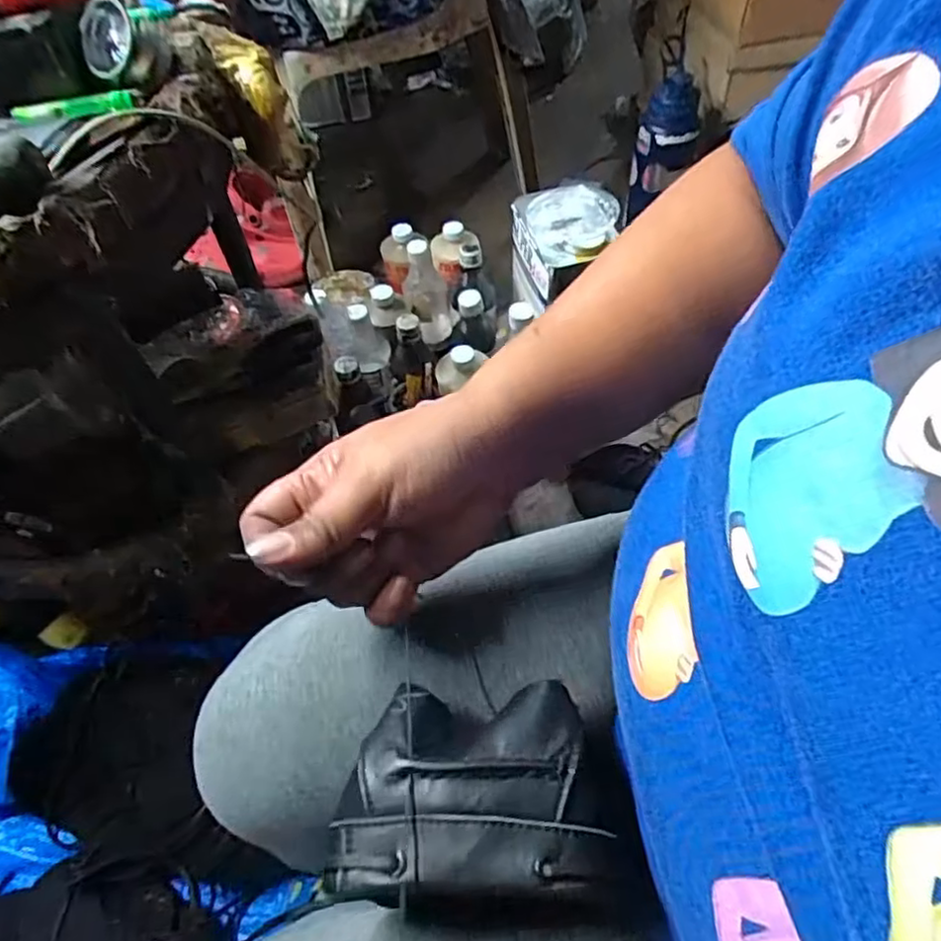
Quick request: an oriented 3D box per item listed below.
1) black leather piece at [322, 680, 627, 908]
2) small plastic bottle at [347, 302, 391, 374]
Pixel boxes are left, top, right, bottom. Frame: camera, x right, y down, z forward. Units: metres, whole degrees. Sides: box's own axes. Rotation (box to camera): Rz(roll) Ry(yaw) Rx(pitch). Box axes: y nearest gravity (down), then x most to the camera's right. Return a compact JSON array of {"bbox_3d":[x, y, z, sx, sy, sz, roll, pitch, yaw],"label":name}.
[{"bbox_3d":[0.000,0.123,0.263,0.105,0.017,0.078,-1,55,3],"label":"black leather piece"},{"bbox_3d":[-0.133,-0.176,0.872,0.052,0.083,0.044,-19,56,-9],"label":"small plastic bottle"}]

